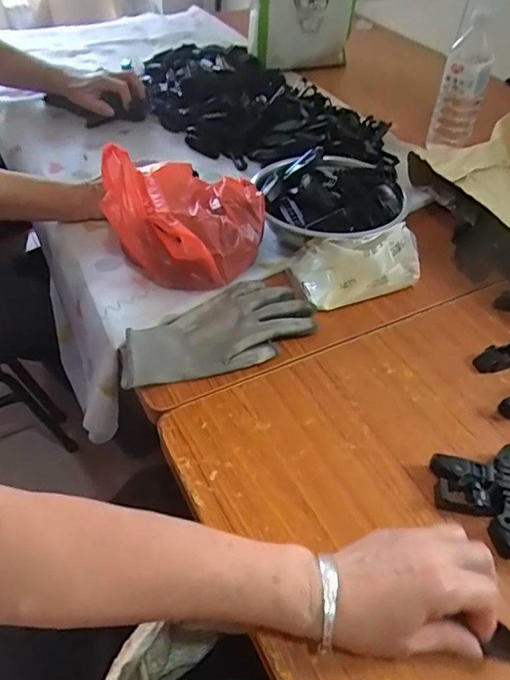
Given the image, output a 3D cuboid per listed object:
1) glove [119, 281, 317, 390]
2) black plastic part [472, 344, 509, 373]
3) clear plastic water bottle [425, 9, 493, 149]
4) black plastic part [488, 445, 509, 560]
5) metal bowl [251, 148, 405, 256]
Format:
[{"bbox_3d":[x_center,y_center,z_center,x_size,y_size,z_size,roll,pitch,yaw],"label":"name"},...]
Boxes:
[{"bbox_3d":[-0.043,-0.011,0.563,0.212,0.028,0.104,-20,50,-20],"label":"glove"},{"bbox_3d":[0.258,0.019,0.556,0.049,0.018,0.024,-12,48,-14],"label":"black plastic part"},{"bbox_3d":[0.327,-0.394,0.820,0.054,0.188,0.067,-21,51,-22],"label":"clear plastic water bottle"},{"bbox_3d":[0.214,0.134,0.444,0.022,0.020,0.096,16,48,12],"label":"black plastic part"},{"bbox_3d":[0.101,-0.180,0.697,0.184,0.070,0.197,1,46,-2],"label":"metal bowl"}]

